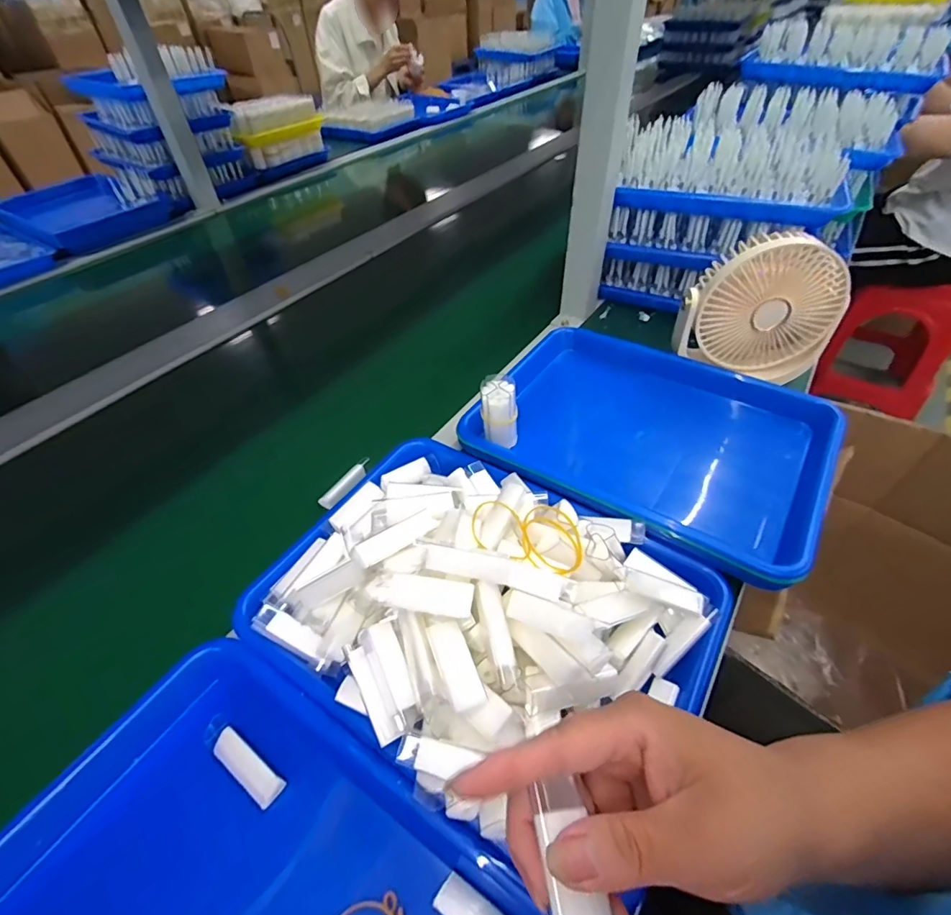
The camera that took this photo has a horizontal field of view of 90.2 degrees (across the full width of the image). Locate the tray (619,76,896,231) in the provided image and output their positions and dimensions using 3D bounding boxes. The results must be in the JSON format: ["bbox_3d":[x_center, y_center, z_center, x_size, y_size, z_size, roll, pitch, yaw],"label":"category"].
[{"bbox_3d":[0.425,-0.455,0.690,0.289,0.064,0.504,28,54,26],"label":"tray"}]

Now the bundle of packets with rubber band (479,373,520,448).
[{"bbox_3d":[0.024,-0.045,0.479,0.035,0.075,0.026,-12,23,-9],"label":"bundle of packets with rubber band"}]

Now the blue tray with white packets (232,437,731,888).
[{"bbox_3d":[0.004,0.092,0.354,0.315,0.077,0.249,26,53,24],"label":"blue tray with white packets"}]

